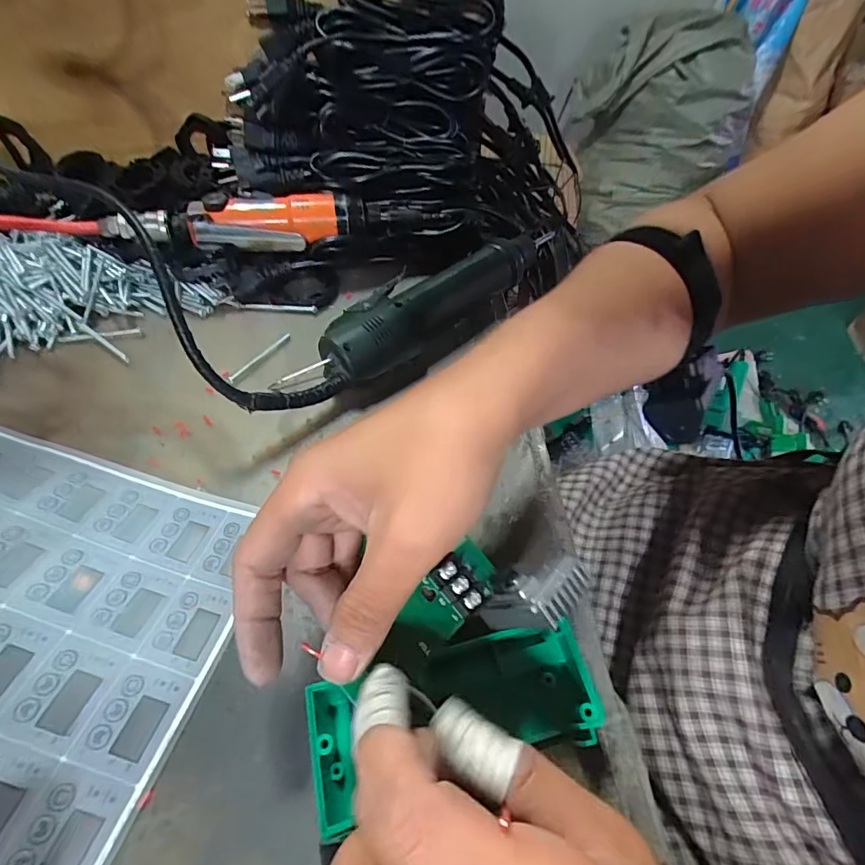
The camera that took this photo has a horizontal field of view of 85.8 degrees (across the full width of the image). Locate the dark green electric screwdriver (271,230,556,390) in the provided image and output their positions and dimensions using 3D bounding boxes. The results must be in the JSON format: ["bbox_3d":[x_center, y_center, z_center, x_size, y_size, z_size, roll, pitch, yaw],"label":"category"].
[{"bbox_3d":[0.005,-0.097,0.362,0.051,0.041,0.263,38,61,24],"label":"dark green electric screwdriver"}]

